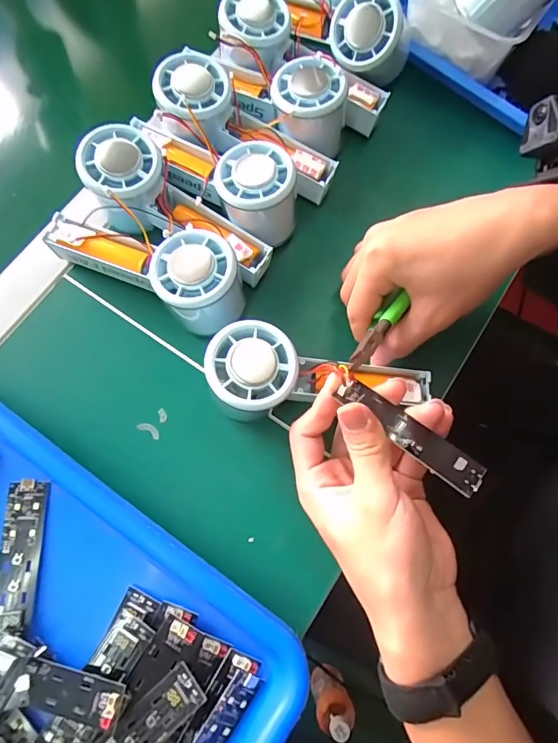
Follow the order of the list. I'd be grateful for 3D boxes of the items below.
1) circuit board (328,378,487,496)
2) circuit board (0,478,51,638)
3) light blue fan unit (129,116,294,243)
[{"bbox_3d":[0.073,0.034,0.252,0.089,0.008,0.026,33,52,19],"label":"circuit board"},{"bbox_3d":[-0.160,0.113,0.276,0.024,0.007,0.086,5,70,-21],"label":"circuit board"},{"bbox_3d":[-0.051,-0.155,0.350,0.155,0.063,0.063,39,78,10],"label":"light blue fan unit"}]

